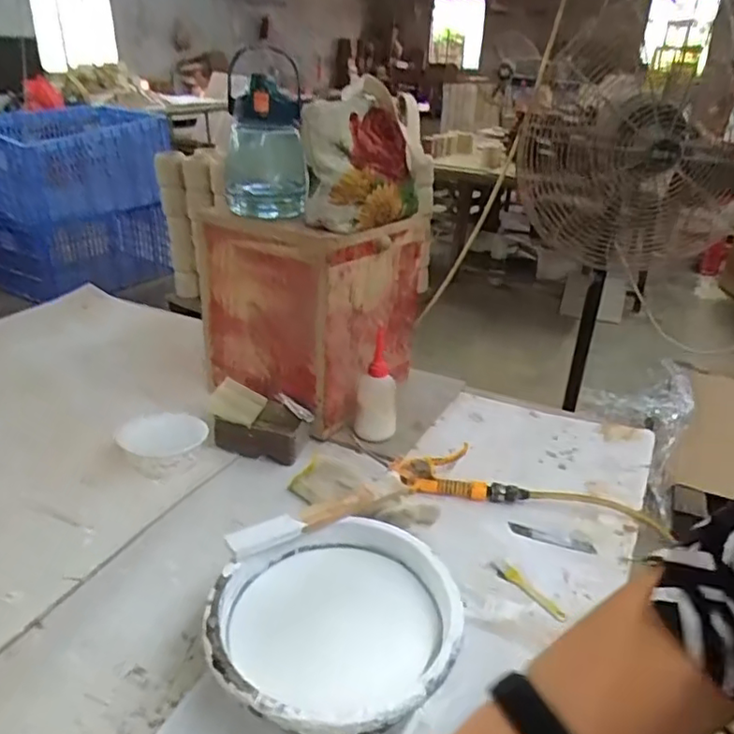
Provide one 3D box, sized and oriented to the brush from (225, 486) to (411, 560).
[{"bbox_3d":[-0.044,0.154,0.637,0.200,0.020,0.025,-14,31,-27],"label":"brush"}]

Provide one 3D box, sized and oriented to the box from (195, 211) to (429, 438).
[{"bbox_3d":[-0.091,-0.100,1.000,0.269,0.310,0.252,17,31,28],"label":"box"}]

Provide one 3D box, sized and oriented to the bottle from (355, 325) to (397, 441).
[{"bbox_3d":[0.018,0.030,0.917,0.058,0.154,0.062,5,28,6],"label":"bottle"}]

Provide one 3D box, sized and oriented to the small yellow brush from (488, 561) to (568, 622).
[{"bbox_3d":[0.176,0.245,0.677,0.020,0.005,0.099,-18,35,-34],"label":"small yellow brush"}]

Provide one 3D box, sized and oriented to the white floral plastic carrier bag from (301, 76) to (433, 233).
[{"bbox_3d":[0.006,-0.287,0.843,0.080,0.170,0.196,20,33,32],"label":"white floral plastic carrier bag"}]

